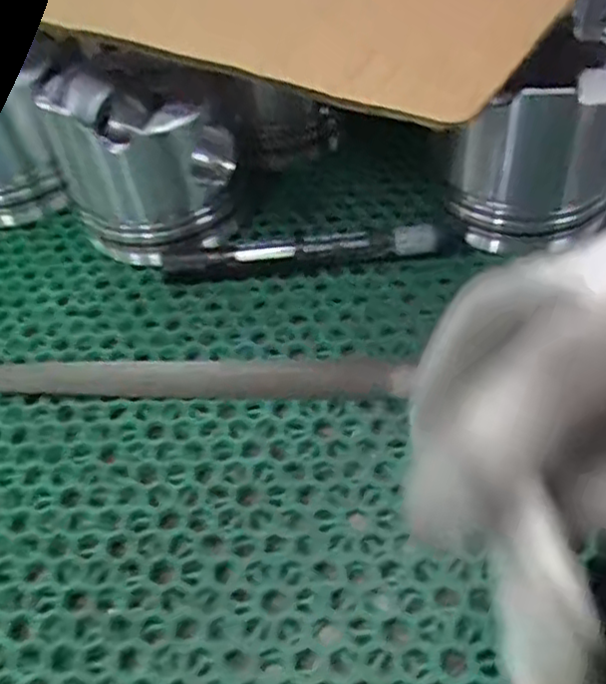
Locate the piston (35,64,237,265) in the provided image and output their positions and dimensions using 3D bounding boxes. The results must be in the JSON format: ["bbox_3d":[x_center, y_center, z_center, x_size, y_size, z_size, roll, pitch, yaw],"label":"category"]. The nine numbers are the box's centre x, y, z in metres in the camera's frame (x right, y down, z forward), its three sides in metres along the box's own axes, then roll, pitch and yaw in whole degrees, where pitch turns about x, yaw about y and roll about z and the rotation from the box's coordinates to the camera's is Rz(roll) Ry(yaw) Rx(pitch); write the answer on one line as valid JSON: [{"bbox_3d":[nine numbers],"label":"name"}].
[{"bbox_3d":[-0.082,-0.092,0.368,0.078,0.075,0.084,-3,50,3],"label":"piston"}]

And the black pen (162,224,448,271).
[{"bbox_3d":[-0.001,-0.042,0.354,0.131,0.018,0.012,-6,49,0],"label":"black pen"}]

